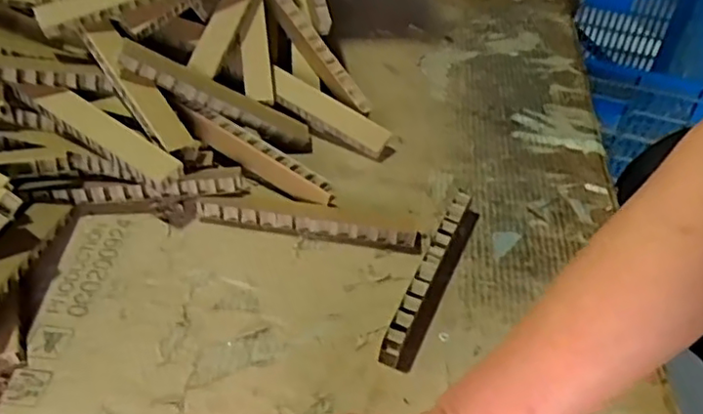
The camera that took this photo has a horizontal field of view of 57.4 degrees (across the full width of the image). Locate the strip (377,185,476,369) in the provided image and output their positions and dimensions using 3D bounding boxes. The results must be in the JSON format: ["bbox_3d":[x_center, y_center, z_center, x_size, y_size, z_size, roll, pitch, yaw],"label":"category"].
[{"bbox_3d":[0.072,0.055,0.549,0.026,0.029,0.190,21,46,15],"label":"strip"}]

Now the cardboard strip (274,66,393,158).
[{"bbox_3d":[-0.025,-0.099,0.677,0.134,0.027,0.031,32,47,4],"label":"cardboard strip"}]

